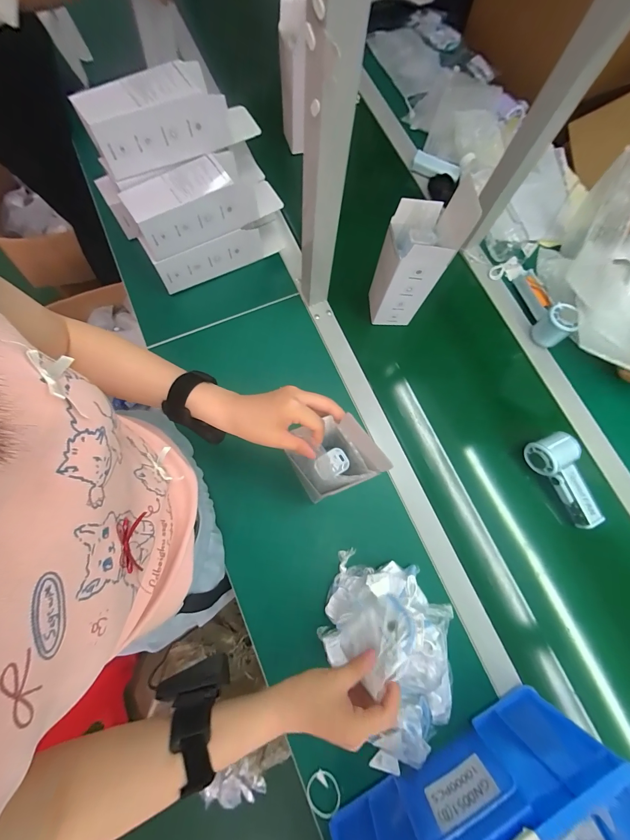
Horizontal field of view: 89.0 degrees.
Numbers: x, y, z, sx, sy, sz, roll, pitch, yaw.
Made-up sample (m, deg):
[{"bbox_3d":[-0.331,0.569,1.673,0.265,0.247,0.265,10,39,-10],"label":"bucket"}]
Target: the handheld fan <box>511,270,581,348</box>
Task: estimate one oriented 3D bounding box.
[{"bbox_3d":[0.427,-0.217,0.604,0.056,0.062,0.154,-22,78,-6],"label":"handheld fan"}]

